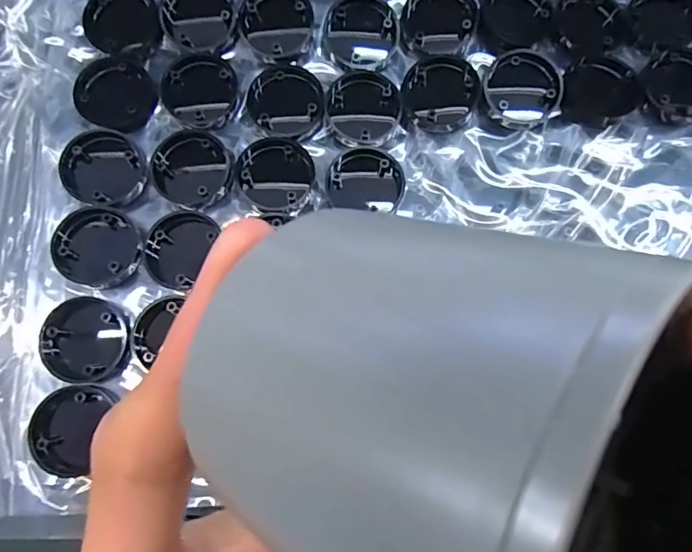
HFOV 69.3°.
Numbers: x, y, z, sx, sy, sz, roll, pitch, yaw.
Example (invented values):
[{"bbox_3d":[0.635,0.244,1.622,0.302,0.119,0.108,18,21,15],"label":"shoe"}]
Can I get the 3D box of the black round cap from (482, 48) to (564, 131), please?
[{"bbox_3d":[0.071,-0.075,0.202,0.030,0.007,0.032,0,74,-1],"label":"black round cap"}]

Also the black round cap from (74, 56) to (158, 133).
[{"bbox_3d":[-0.093,-0.074,0.201,0.032,0.004,0.029,31,76,8],"label":"black round cap"}]

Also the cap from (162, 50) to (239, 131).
[{"bbox_3d":[-0.060,-0.077,0.207,0.029,0.004,0.031,1,87,-13],"label":"cap"}]

